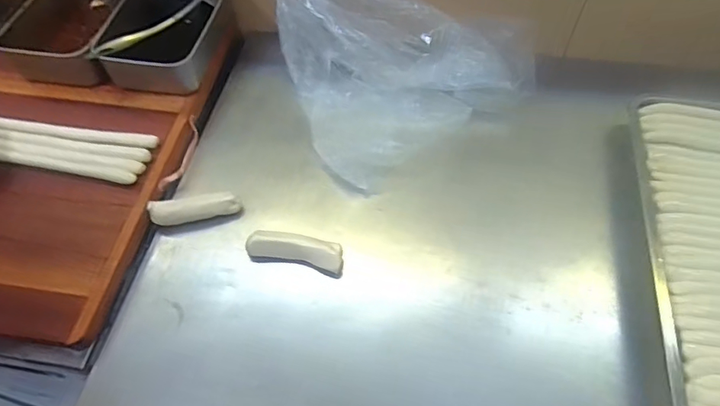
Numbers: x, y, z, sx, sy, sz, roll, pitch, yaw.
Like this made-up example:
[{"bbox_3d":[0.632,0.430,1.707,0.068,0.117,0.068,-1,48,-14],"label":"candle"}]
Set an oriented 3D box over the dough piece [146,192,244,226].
[{"bbox_3d":[-0.209,0.008,0.619,0.110,0.035,0.026,-10,57,-5],"label":"dough piece"}]

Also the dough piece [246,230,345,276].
[{"bbox_3d":[-0.076,0.057,0.582,0.110,0.034,0.030,8,57,7],"label":"dough piece"}]

